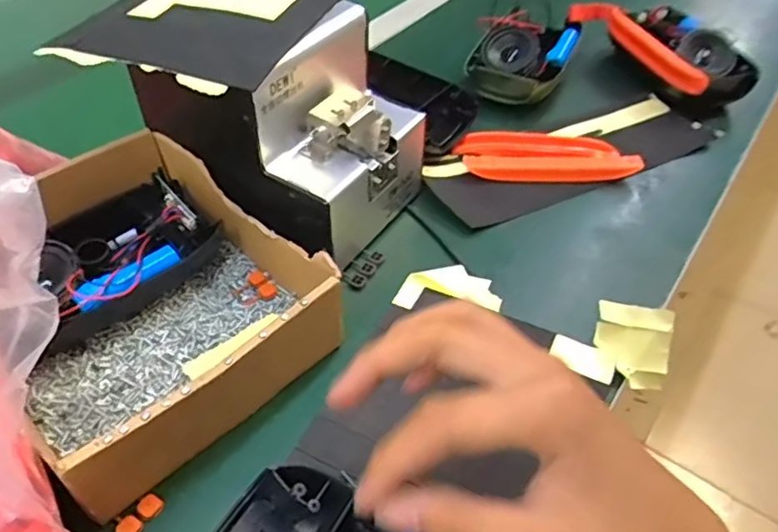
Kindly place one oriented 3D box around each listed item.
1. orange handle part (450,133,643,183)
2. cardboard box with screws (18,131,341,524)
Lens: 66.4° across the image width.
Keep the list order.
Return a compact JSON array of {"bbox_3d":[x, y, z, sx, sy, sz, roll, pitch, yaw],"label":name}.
[{"bbox_3d":[0.141,-0.098,0.530,0.153,0.013,0.053,-1,48,-3],"label":"orange handle part"},{"bbox_3d":[-0.158,0.014,0.378,0.211,0.064,0.171,35,55,26],"label":"cardboard box with screws"}]

